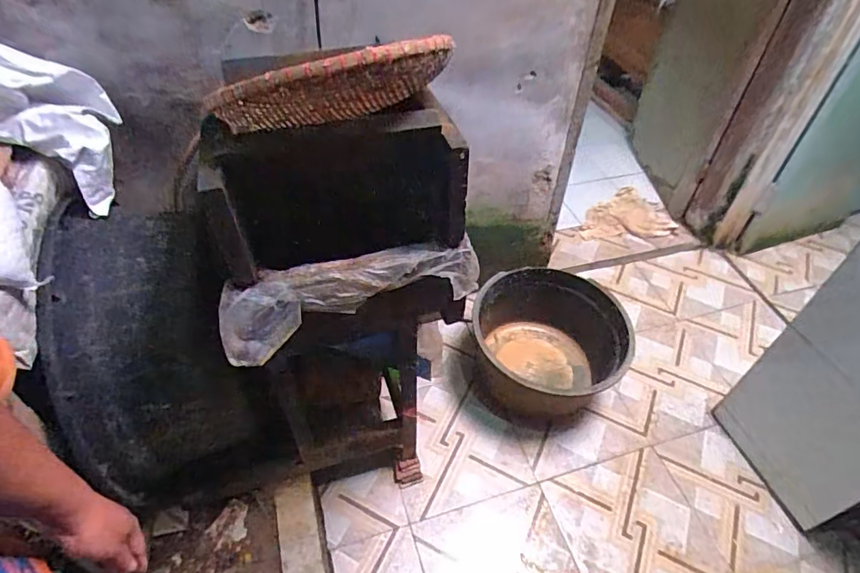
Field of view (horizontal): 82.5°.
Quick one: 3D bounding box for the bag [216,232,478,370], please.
[{"bbox_3d":[-0.118,0.009,0.780,0.413,0.082,0.096,-16,49,-15],"label":"bag"}]

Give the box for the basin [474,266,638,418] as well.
[{"bbox_3d":[0.381,0.203,1.634,0.468,0.292,0.483,0,47,0],"label":"basin"}]

